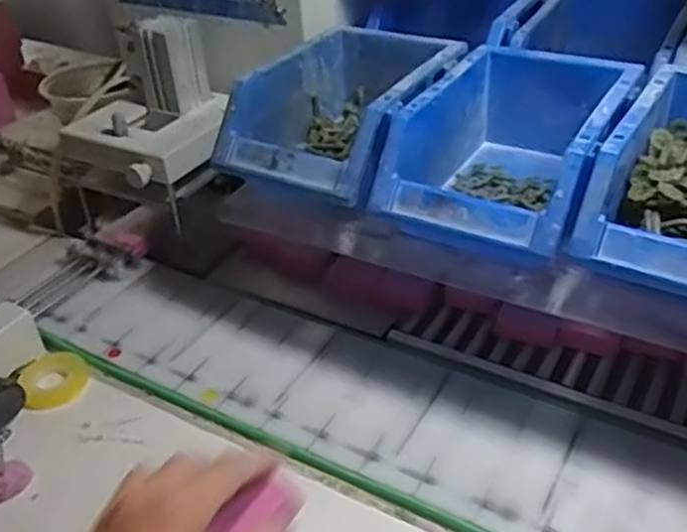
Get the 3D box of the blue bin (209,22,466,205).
[{"bbox_3d":[0.005,-0.116,0.553,0.122,0.070,0.179,18,42,26],"label":"blue bin"}]

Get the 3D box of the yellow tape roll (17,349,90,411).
[{"bbox_3d":[-0.218,0.084,0.554,0.048,0.009,0.055,-23,41,-23],"label":"yellow tape roll"}]

